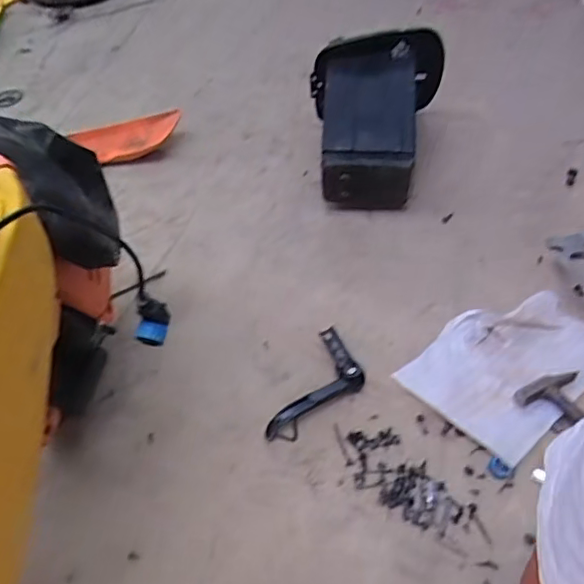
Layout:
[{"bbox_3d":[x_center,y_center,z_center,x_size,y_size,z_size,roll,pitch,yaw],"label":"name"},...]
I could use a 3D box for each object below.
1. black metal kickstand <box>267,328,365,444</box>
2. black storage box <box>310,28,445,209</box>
[{"bbox_3d":[0.052,0.163,0.977,0.106,0.035,0.222,21,55,19],"label":"black metal kickstand"},{"bbox_3d":[0.212,-0.416,1.385,0.326,0.238,0.446,0,51,3],"label":"black storage box"}]

